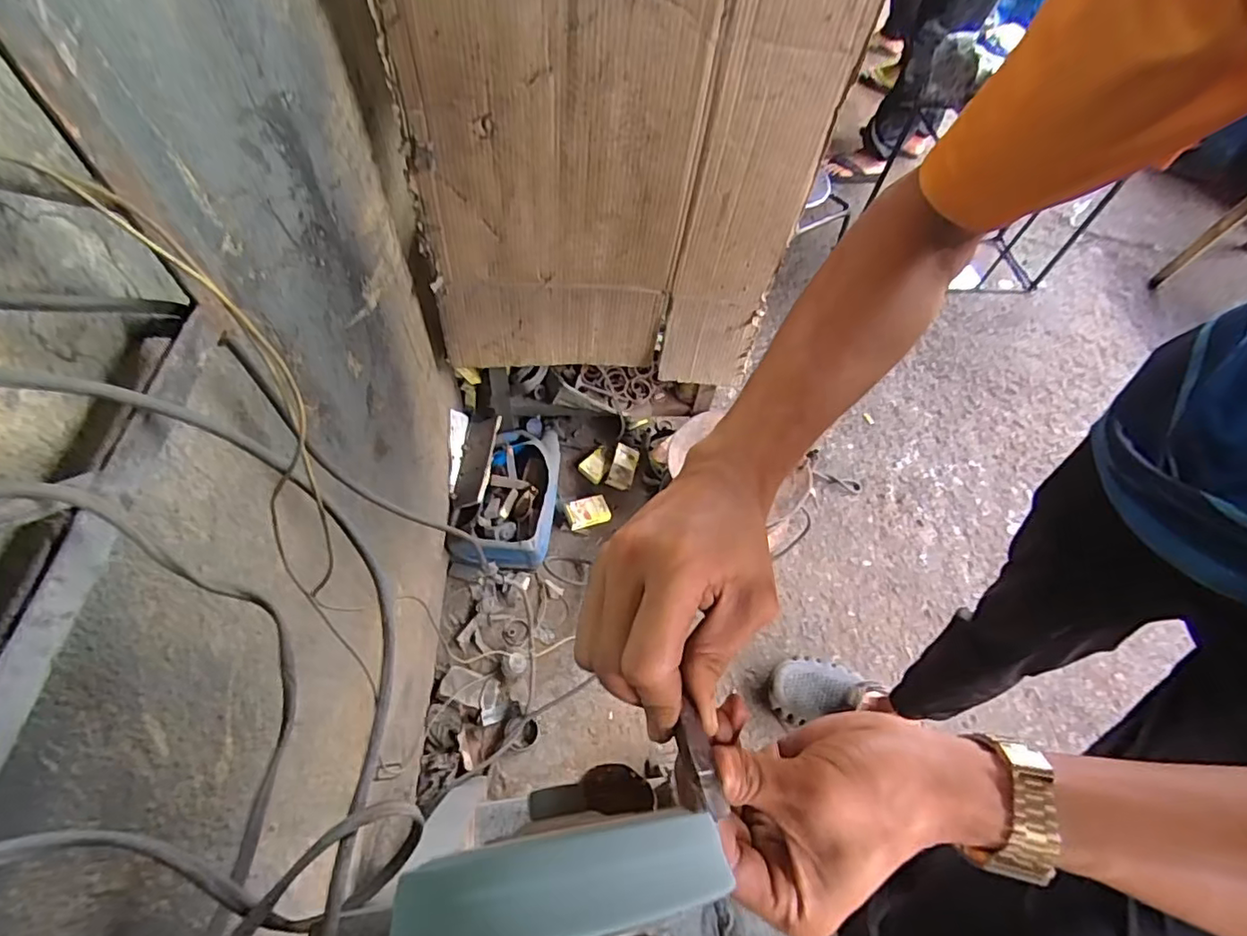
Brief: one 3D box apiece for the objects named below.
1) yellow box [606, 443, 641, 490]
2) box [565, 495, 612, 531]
[{"bbox_3d":[0.000,-0.003,1.342,0.055,0.007,0.097,18,83,-9],"label":"yellow box"},{"bbox_3d":[-0.079,0.095,1.298,0.090,0.023,0.067,-14,59,-11],"label":"box"}]

